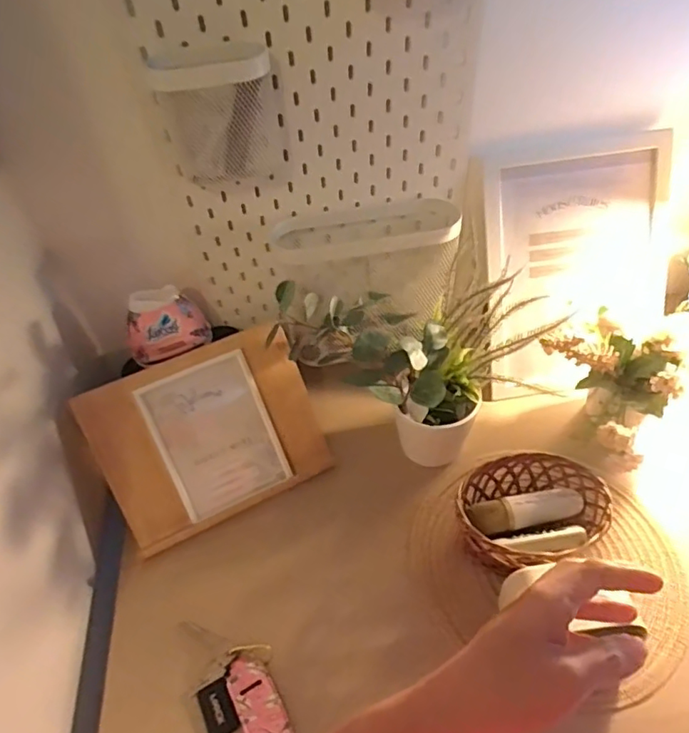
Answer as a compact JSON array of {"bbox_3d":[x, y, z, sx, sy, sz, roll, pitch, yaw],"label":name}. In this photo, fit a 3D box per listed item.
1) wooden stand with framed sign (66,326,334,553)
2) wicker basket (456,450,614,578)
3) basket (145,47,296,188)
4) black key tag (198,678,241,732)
[{"bbox_3d":[-0.162,0.084,0.684,0.260,0.207,0.045,-24,12,-20],"label":"wooden stand with framed sign"},{"bbox_3d":[0.203,0.167,0.612,0.162,0.068,0.129,-12,46,-6],"label":"wicker basket"},{"bbox_3d":[-0.116,-0.241,0.561,0.126,0.135,0.056,-14,46,-8],"label":"basket"},{"bbox_3d":[-0.124,0.340,0.547,0.031,0.006,0.049,-24,48,-17],"label":"black key tag"}]

